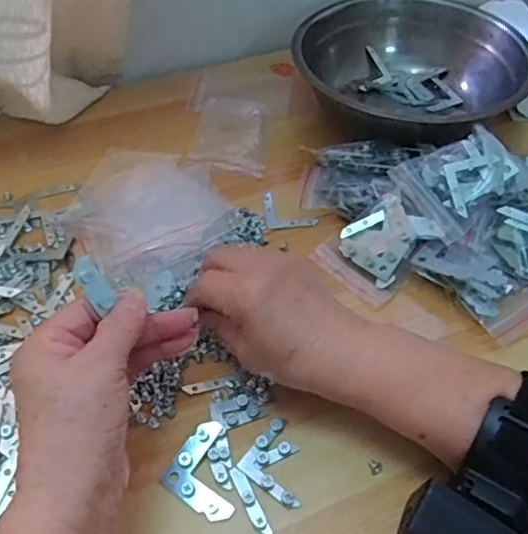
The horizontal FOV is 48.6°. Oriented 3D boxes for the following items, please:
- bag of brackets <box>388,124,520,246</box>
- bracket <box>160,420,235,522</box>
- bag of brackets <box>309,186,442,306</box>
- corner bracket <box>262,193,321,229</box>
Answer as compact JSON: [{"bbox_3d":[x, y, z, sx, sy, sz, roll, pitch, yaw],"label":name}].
[{"bbox_3d":[0.149,-0.066,0.441,0.086,0.041,0.066,-29,55,-23],"label":"bag of brackets"},{"bbox_3d":[-0.029,0.117,0.338,0.046,0.008,0.045,29,55,23],"label":"bracket"},{"bbox_3d":[0.085,-0.017,0.436,0.079,0.014,0.064,-46,61,-4],"label":"bag of brackets"},{"bbox_3d":[0.022,-0.046,0.480,0.042,0.006,0.039,-3,49,-3],"label":"corner bracket"}]

